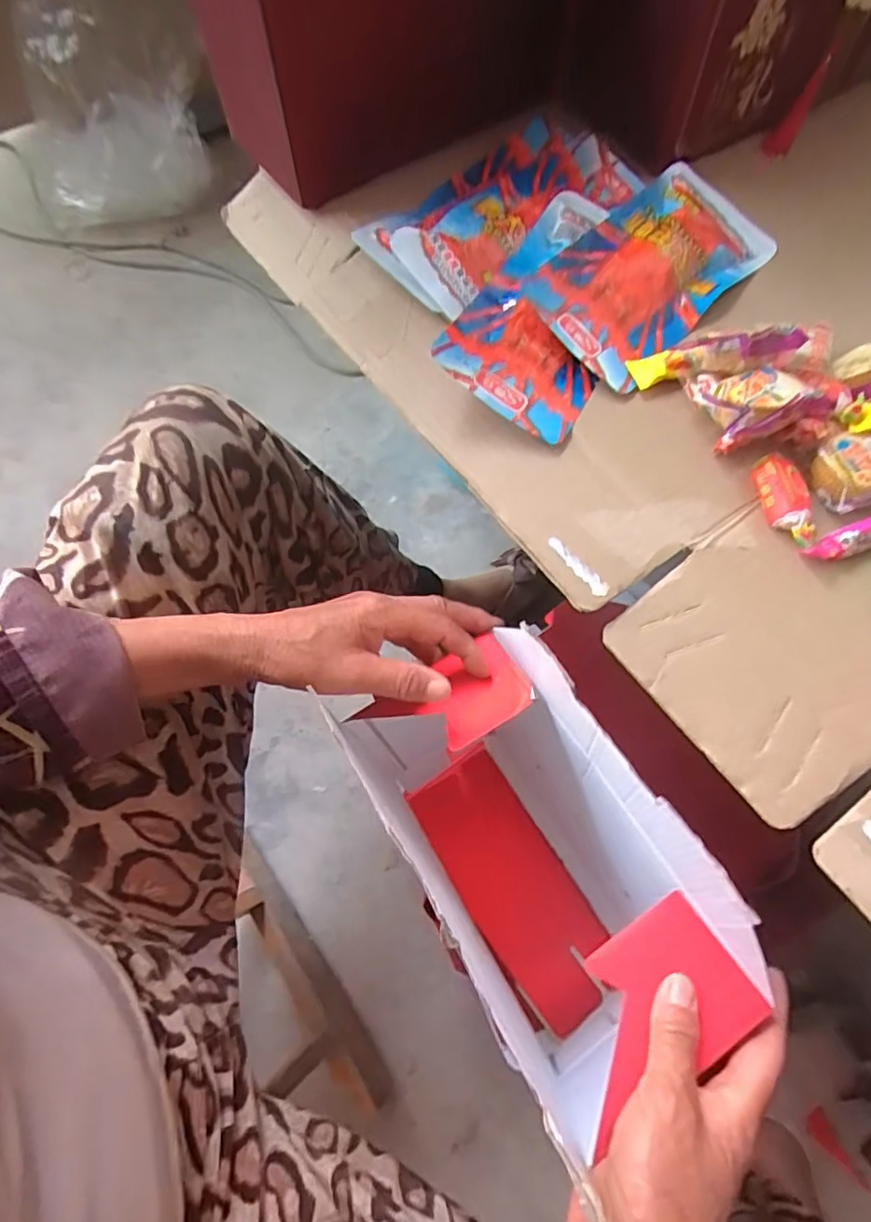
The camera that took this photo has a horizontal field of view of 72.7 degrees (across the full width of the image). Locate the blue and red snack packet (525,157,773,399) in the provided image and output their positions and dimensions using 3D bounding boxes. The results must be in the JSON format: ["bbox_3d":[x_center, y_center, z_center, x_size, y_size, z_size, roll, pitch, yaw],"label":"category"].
[{"bbox_3d":[0.151,-0.237,0.409,0.097,0.009,0.193,45,74,1],"label":"blue and red snack packet"}]

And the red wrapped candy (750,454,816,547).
[{"bbox_3d":[0.201,-0.063,0.340,0.024,0.016,0.057,-12,66,-6],"label":"red wrapped candy"}]

